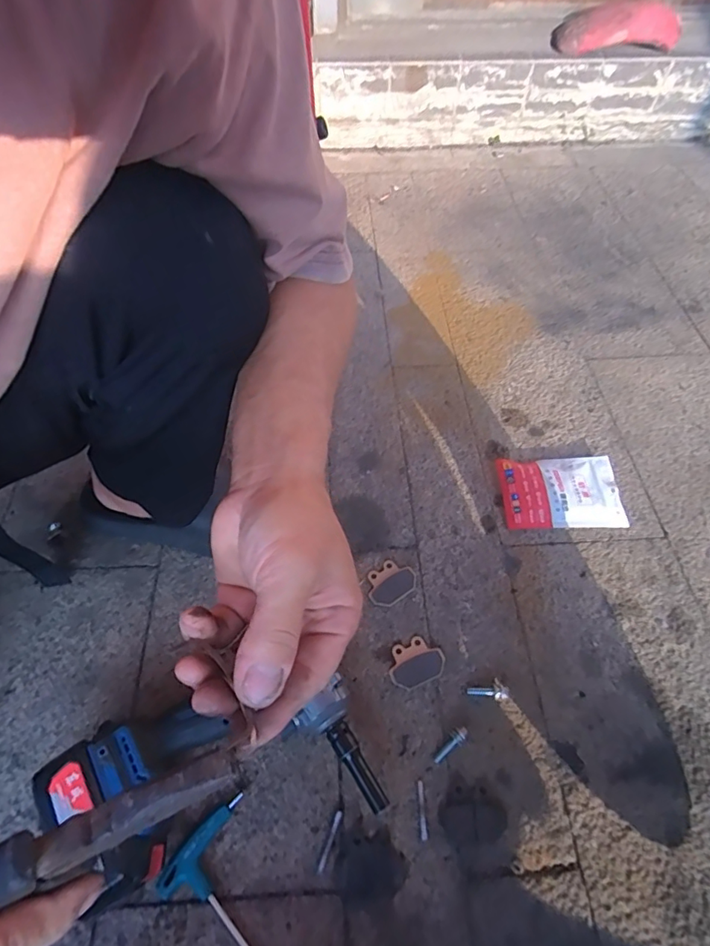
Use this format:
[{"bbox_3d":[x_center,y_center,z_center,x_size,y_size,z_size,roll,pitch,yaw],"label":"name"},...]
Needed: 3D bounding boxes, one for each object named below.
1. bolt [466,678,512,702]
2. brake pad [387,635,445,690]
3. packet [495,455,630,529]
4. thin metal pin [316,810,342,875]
[{"bbox_3d":[0.133,0.216,0.480,0.041,0.011,0.018,-7,57,11],"label":"bolt"},{"bbox_3d":[0.062,0.195,0.496,0.057,0.004,0.044,-22,60,-13],"label":"brake pad"},{"bbox_3d":[0.257,0.023,0.603,0.144,0.014,0.094,-1,58,-1],"label":"packet"},{"bbox_3d":[-0.022,0.316,0.411,0.006,0.004,0.045,20,60,12],"label":"thin metal pin"}]

